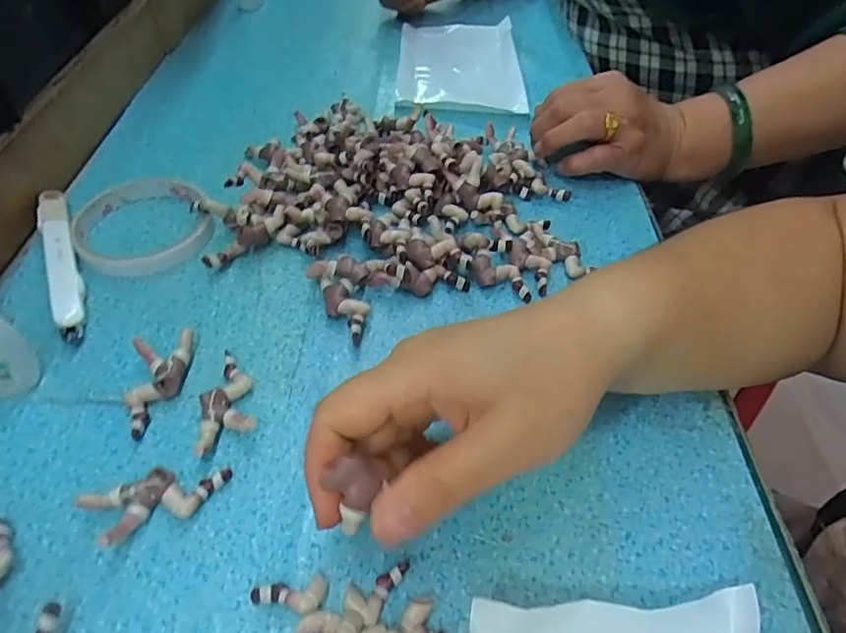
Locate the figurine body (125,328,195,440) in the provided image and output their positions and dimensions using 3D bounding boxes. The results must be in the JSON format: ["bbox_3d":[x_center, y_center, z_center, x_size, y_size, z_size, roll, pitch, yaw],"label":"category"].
[{"bbox_3d":[-0.133,0.034,0.275,0.028,0.015,0.054,-3,48,-5],"label":"figurine body"}]

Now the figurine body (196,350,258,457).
[{"bbox_3d":[-0.095,0.042,0.272,0.025,0.013,0.058,-7,49,-9],"label":"figurine body"}]

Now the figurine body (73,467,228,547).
[{"bbox_3d":[-0.113,0.079,0.237,0.057,0.015,0.025,-22,53,-21],"label":"figurine body"}]

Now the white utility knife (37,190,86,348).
[{"bbox_3d":[-0.218,-0.034,0.332,0.016,0.014,0.133,-21,52,-20],"label":"white utility knife"}]

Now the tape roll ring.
[{"bbox_3d":[-0.181,-0.060,0.358,0.082,0.013,0.084,1,48,-2],"label":"tape roll ring"}]

